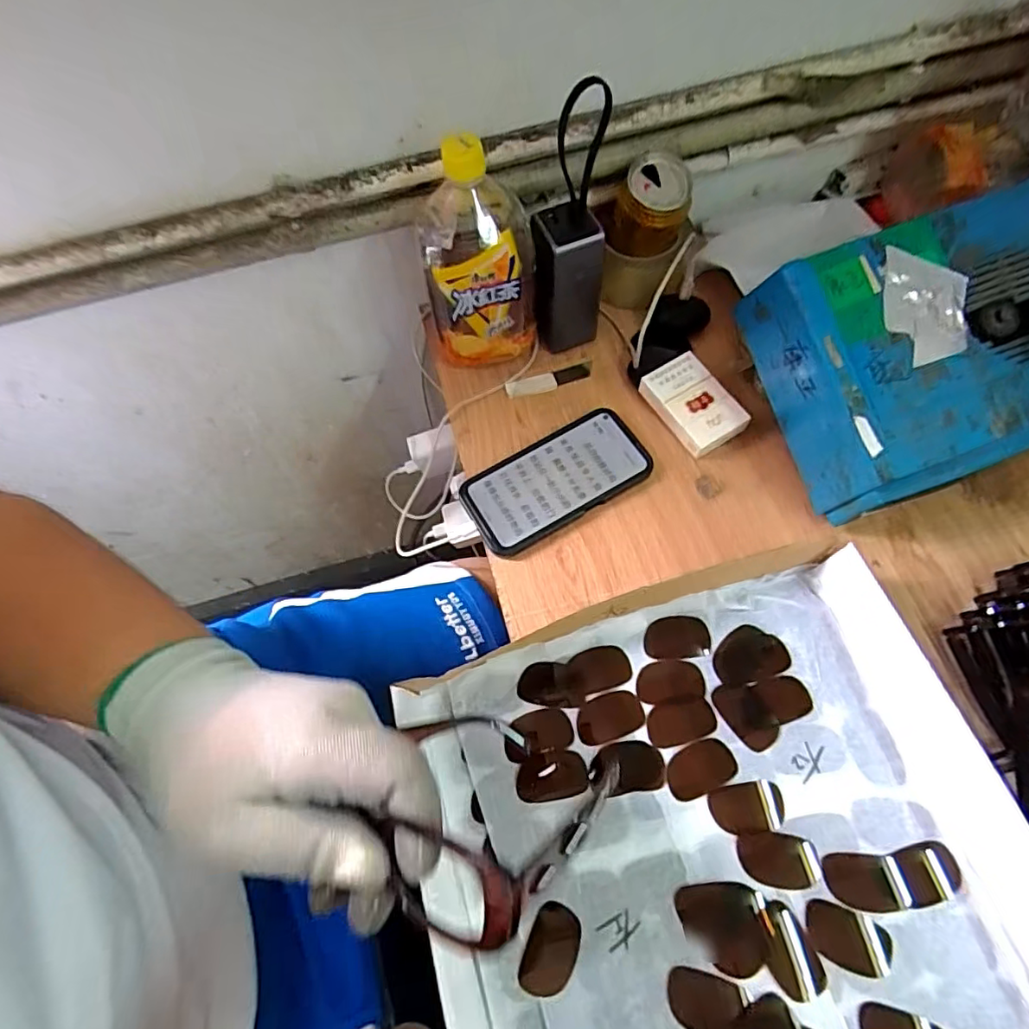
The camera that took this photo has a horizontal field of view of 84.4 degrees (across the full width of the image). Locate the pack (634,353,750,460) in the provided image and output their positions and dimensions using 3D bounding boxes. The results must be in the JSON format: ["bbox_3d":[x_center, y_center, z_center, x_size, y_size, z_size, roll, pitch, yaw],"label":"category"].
[{"bbox_3d":[0.163,-0.099,0.521,0.058,0.027,0.088,-30,68,-10],"label":"pack"}]

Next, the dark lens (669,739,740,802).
[{"bbox_3d":[0.132,0.180,0.401,0.049,0.004,0.032,-20,67,-5],"label":"dark lens"}]

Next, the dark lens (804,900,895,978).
[{"bbox_3d":[0.209,0.266,0.353,0.052,0.005,0.031,17,68,10],"label":"dark lens"}]

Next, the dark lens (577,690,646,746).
[{"bbox_3d":[0.070,0.148,0.414,0.049,0.004,0.031,-18,67,-5],"label":"dark lens"}]

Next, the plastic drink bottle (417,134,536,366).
[{"bbox_3d":[-0.032,-0.220,0.484,0.091,0.189,0.073,-15,66,-3],"label":"plastic drink bottle"}]

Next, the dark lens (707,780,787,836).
[{"bbox_3d":[0.160,0.203,0.391,0.050,0.008,0.031,-11,66,-1],"label":"dark lens"}]

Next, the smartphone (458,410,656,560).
[{"bbox_3d":[0.038,-0.031,0.509,0.165,0.017,0.080,-30,68,-9],"label":"smartphone"}]

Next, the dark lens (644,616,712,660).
[{"bbox_3d":[0.124,0.094,0.433,0.050,0.004,0.031,-5,66,1],"label":"dark lens"}]

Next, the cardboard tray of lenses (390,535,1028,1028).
[{"bbox_3d":[0.135,0.228,0.361,0.377,0.065,0.355,-18,67,-4],"label":"cardboard tray of lenses"}]

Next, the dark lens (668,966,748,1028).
[{"bbox_3d":[0.117,0.299,0.345,0.045,0.004,0.031,10,67,7],"label":"dark lens"}]

